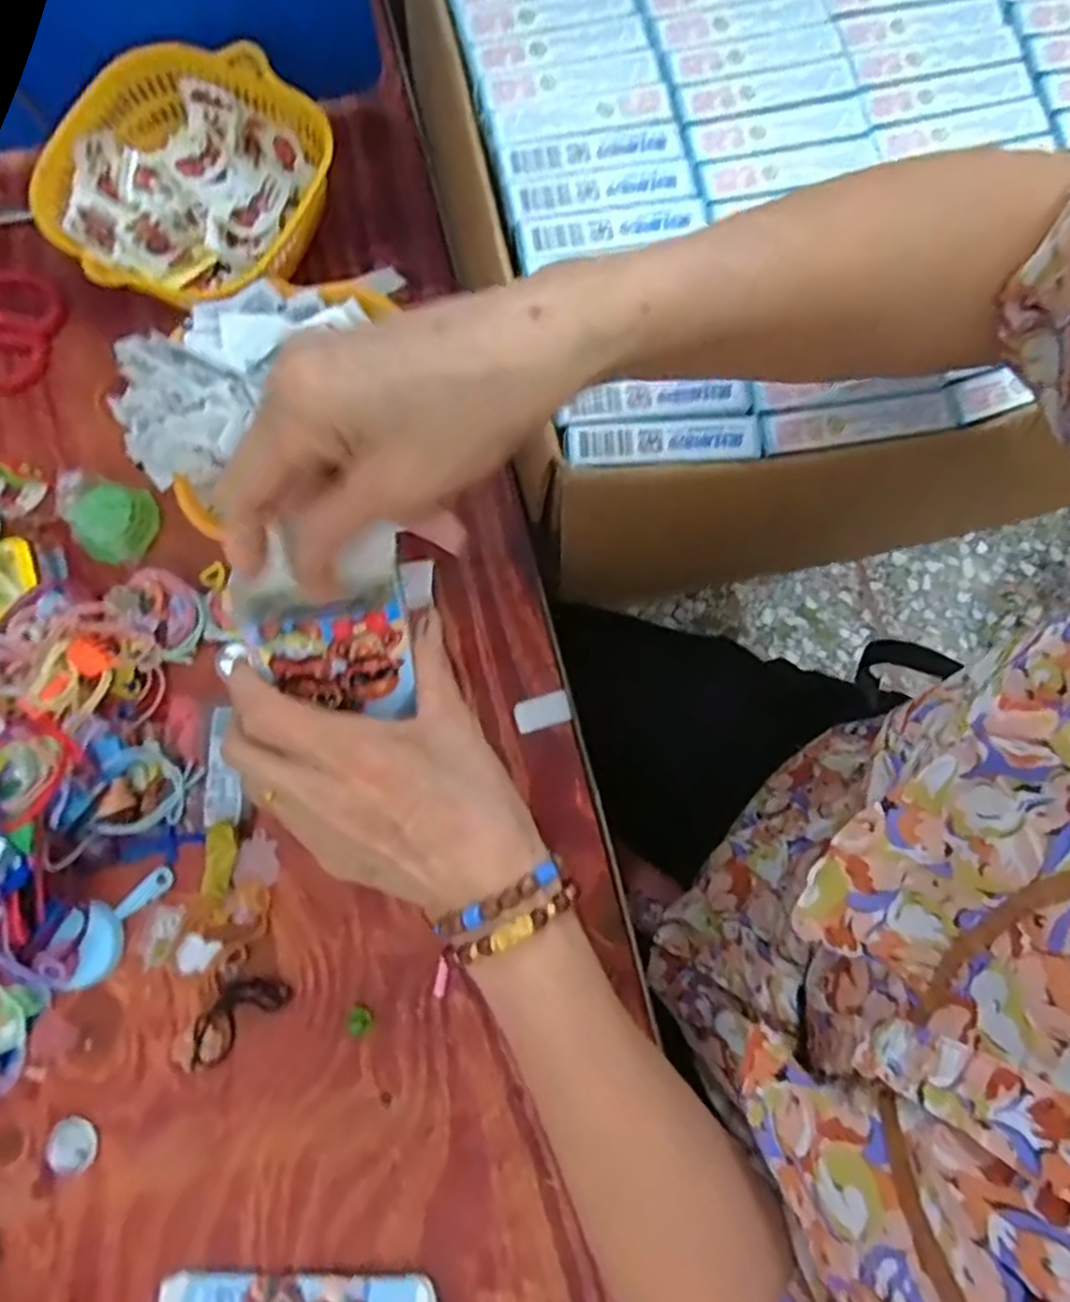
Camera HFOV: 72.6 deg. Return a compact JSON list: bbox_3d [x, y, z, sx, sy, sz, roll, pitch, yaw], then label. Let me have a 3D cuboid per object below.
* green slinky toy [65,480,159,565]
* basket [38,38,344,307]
[{"bbox_3d":[-0.247,-0.075,0.422,0.045,0.023,0.045,0,79,-1],"label":"green slinky toy"},{"bbox_3d":[-0.201,-0.269,0.438,0.144,0.066,0.157,42,82,6],"label":"basket"}]

